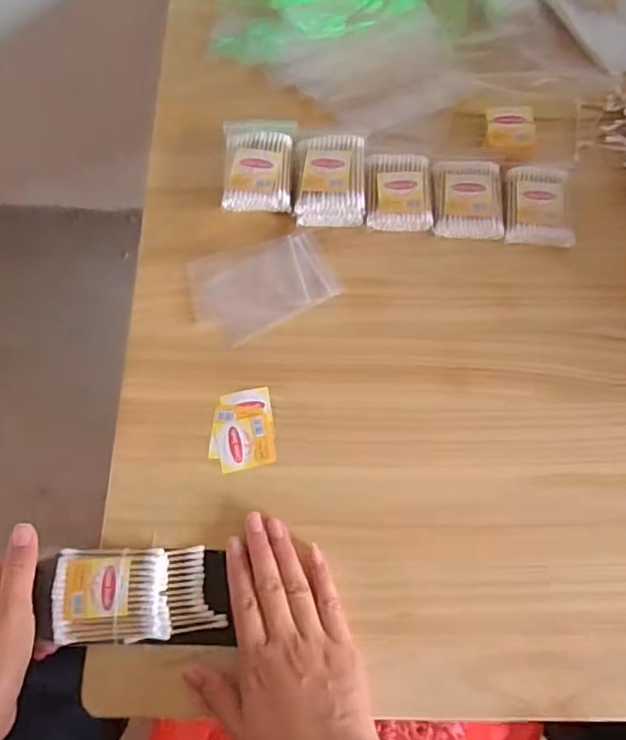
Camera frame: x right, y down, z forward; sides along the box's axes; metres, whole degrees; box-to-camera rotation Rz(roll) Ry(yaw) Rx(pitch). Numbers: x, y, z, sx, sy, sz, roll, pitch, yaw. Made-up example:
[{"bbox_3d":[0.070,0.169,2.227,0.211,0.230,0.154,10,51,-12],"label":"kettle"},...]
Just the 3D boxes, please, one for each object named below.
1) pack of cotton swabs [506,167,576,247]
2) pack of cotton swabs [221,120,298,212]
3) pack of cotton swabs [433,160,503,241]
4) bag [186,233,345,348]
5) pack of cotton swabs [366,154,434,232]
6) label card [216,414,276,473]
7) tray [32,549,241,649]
[{"bbox_3d":[0.196,-0.141,0.519,0.054,0.012,0.076,5,68,2],"label":"pack of cotton swabs"},{"bbox_3d":[-0.048,-0.182,0.529,0.060,0.020,0.098,2,68,1],"label":"pack of cotton swabs"},{"bbox_3d":[0.136,-0.152,0.526,0.058,0.011,0.080,4,68,2],"label":"pack of cotton swabs"},{"bbox_3d":[-0.041,-0.071,0.508,0.120,0.004,0.081,-16,69,-6],"label":"bag"},{"bbox_3d":[0.076,-0.158,0.528,0.055,0.009,0.073,2,68,1],"label":"pack of cotton swabs"},{"bbox_3d":[-0.051,0.056,0.465,0.043,0.004,0.040,-10,68,-4],"label":"label card"},{"bbox_3d":[-0.123,0.157,0.419,0.131,0.018,0.063,5,70,-4],"label":"tray"}]

